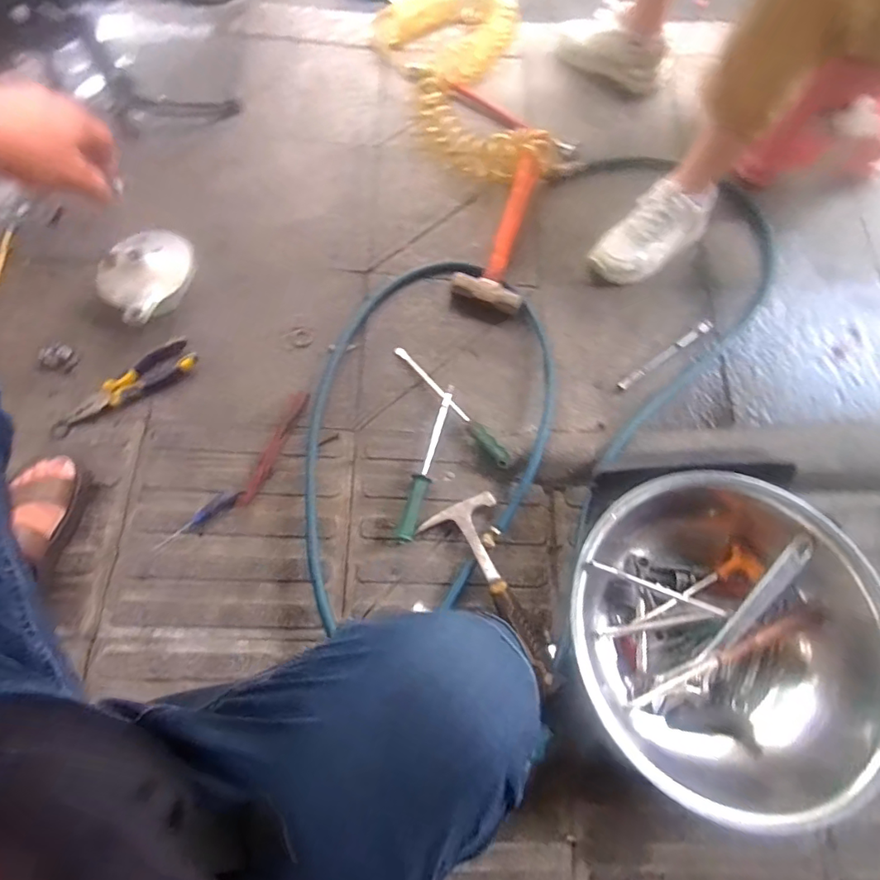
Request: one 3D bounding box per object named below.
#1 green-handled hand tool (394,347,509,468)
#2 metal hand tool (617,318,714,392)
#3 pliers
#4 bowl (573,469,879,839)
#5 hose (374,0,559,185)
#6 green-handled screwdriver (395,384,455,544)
[{"bbox_3d":[0.013,-0.059,0.795,0.022,0.022,0.260,-39,72,-12],"label":"green-handled hand tool"},{"bbox_3d":[0.377,-0.143,0.866,0.203,0.008,0.020,-35,73,-9],"label":"metal hand tool"},{"bbox_3d":[-0.453,-0.081,0.765,0.193,0.018,0.052,-36,72,-11],"label":"pliers"},{"bbox_3d":[0.351,0.237,0.651,0.368,0.130,0.371,-1,69,2],"label":"bowl"},{"bbox_3d":[0.040,-0.731,1.046,0.312,0.065,0.565,-7,69,0],"label":"hose"},{"bbox_3d":[-0.016,0.031,0.765,0.022,0.025,0.246,16,70,8],"label":"green-handled screwdriver"}]

